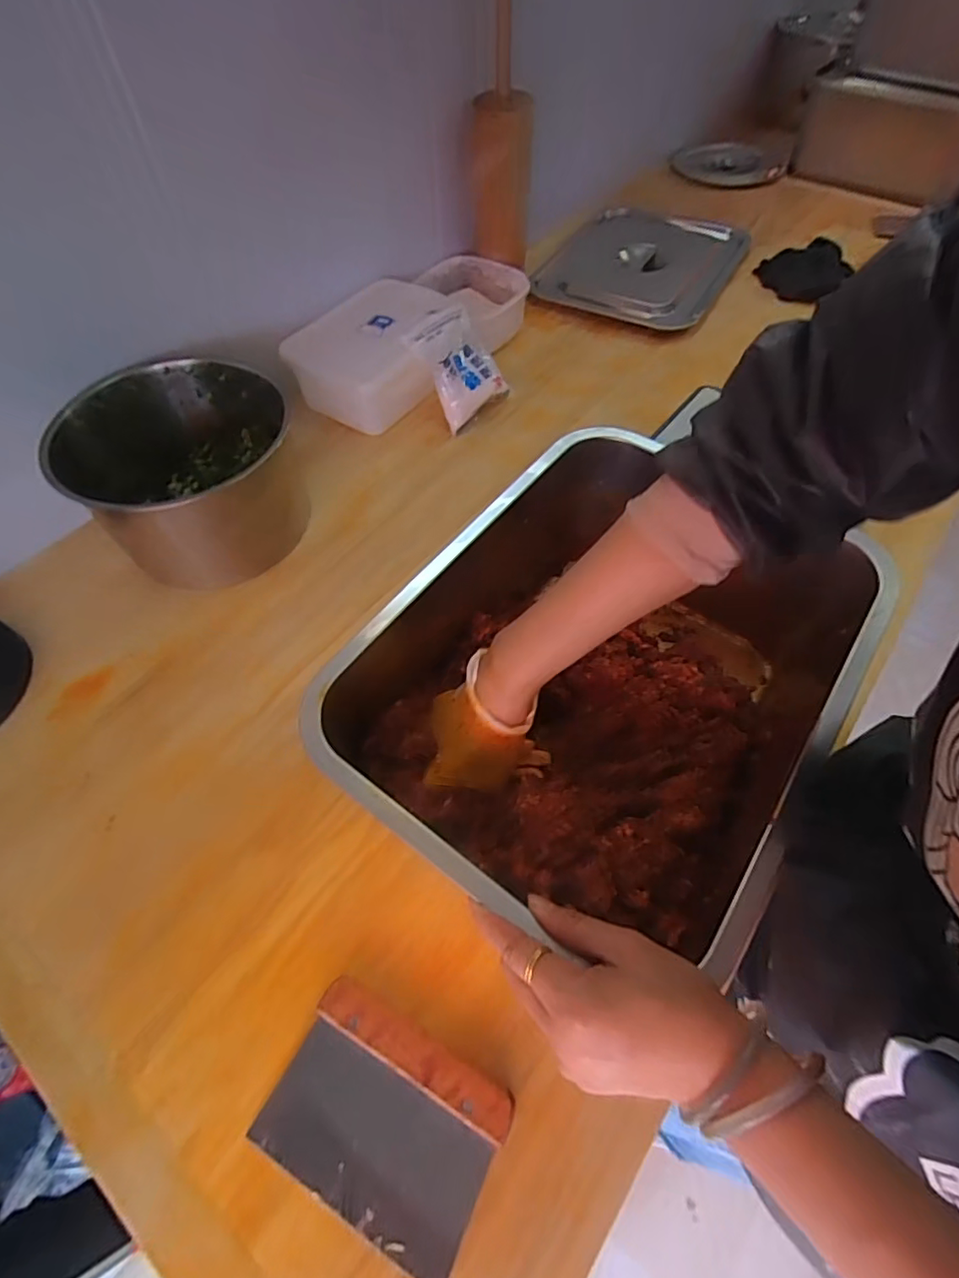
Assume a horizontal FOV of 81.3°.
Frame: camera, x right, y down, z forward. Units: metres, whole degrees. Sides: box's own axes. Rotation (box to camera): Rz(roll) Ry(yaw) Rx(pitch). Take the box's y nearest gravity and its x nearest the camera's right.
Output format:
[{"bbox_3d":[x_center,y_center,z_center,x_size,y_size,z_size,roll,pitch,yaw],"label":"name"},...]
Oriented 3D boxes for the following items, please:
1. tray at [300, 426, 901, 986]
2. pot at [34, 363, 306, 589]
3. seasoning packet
[{"bbox_3d":[0.095,0.035,0.461,0.305,0.158,0.370,32,64,19],"label":"tray"},{"bbox_3d":[-0.319,-0.189,0.634,0.223,0.127,0.228,-1,58,1],"label":"pot"},{"bbox_3d":[-0.026,-0.382,0.779,0.110,0.033,0.145,-37,106,-22],"label":"seasoning packet"}]

